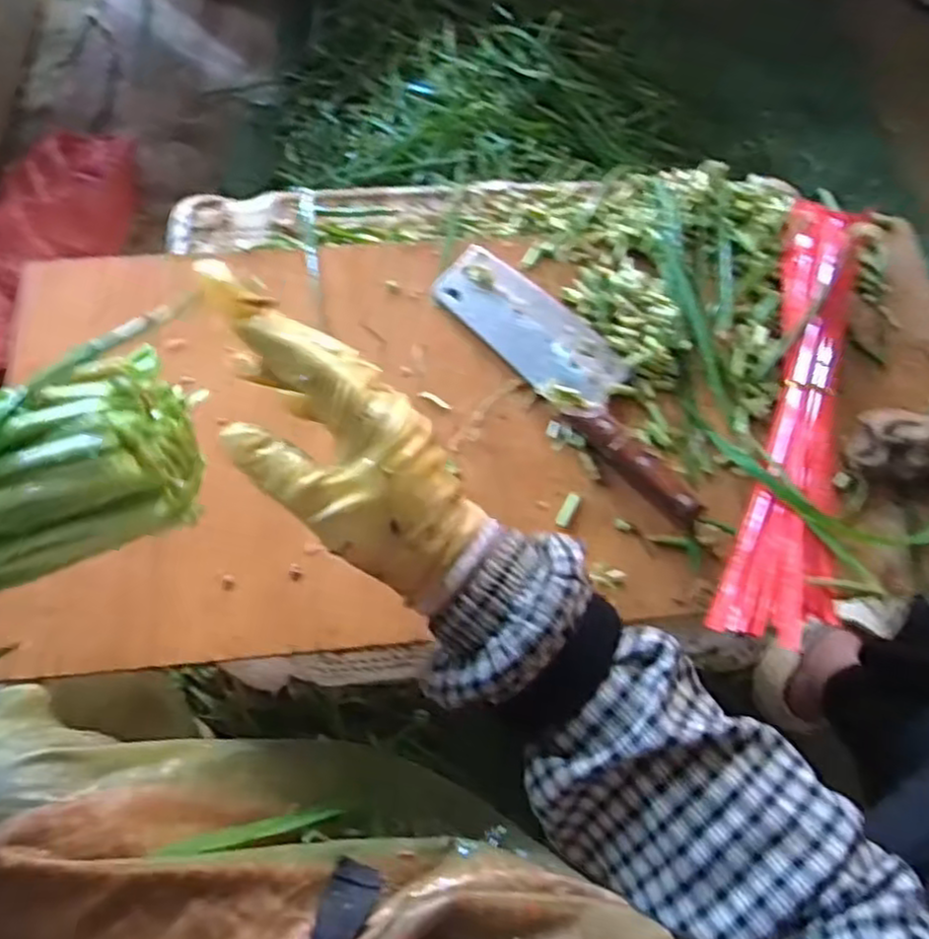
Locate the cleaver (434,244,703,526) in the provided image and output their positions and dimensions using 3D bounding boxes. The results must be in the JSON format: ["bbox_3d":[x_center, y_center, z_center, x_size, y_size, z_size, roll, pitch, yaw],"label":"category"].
[{"bbox_3d":[0.089,-0.081,0.570,0.077,0.025,0.280,-39,75,-16],"label":"cleaver"}]

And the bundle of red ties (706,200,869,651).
[{"bbox_3d":[0.265,-0.050,0.553,0.076,0.059,0.364,16,69,4],"label":"bundle of red ties"}]

